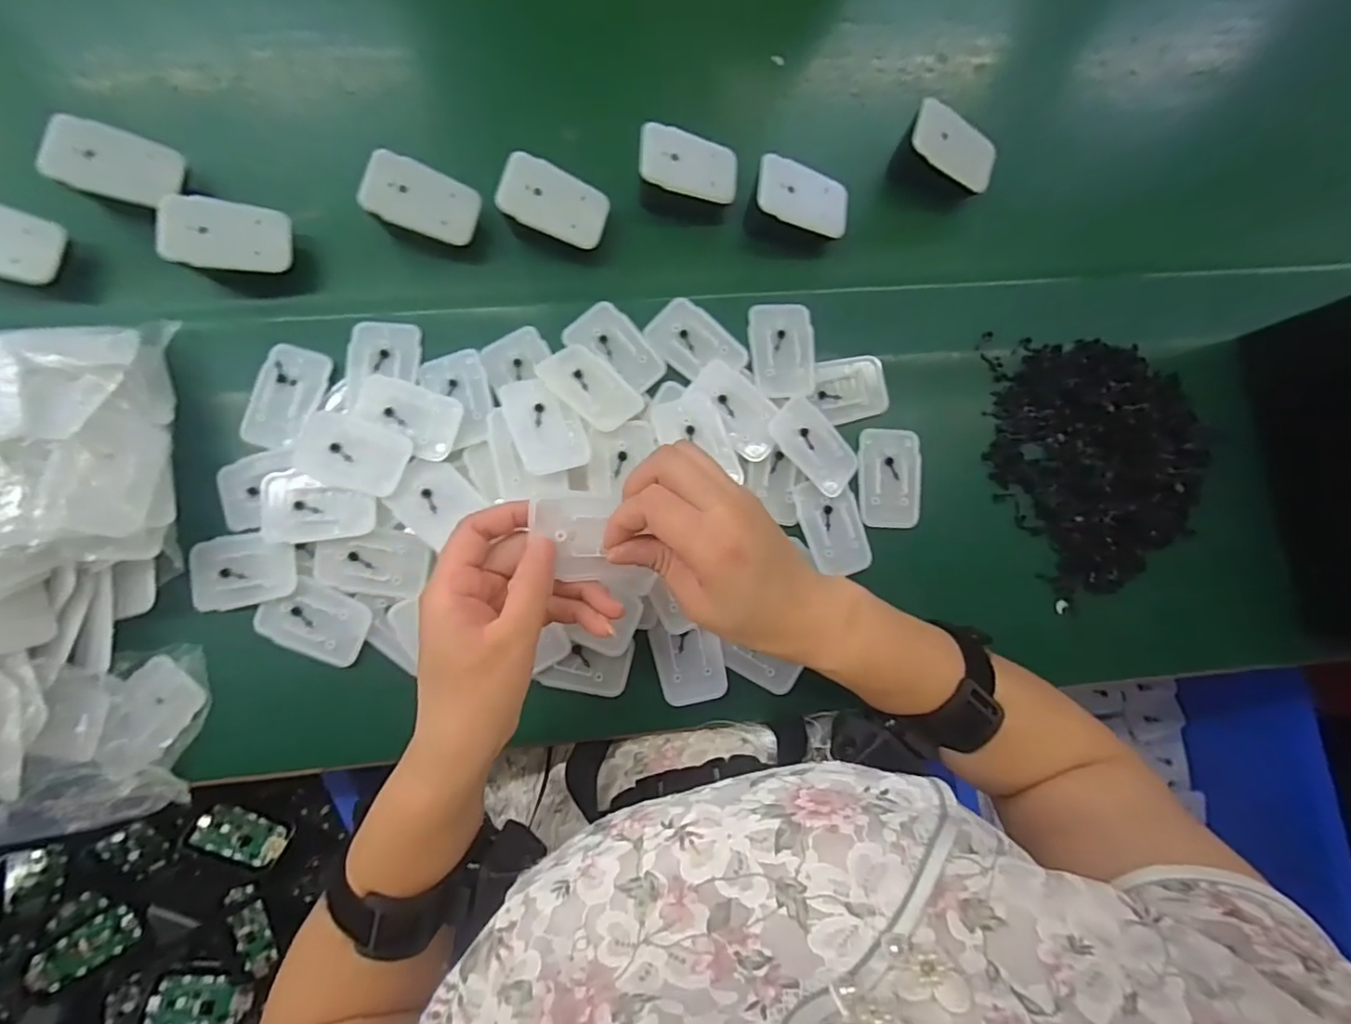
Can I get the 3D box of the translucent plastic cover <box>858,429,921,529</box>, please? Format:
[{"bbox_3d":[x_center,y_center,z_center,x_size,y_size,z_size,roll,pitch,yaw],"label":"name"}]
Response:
[{"bbox_3d":[0.155,-0.025,0.415,0.044,0.012,0.071,2,83,-4],"label":"translucent plastic cover"}]

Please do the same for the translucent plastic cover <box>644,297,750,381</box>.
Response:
[{"bbox_3d":[0.014,-0.118,0.407,0.068,0.011,0.044,42,82,2],"label":"translucent plastic cover"}]

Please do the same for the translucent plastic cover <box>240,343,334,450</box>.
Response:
[{"bbox_3d":[-0.261,-0.077,0.384,0.043,0.014,0.069,17,82,-2],"label":"translucent plastic cover"}]

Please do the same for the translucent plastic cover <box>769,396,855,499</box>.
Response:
[{"bbox_3d":[0.099,-0.046,0.400,0.040,0.009,0.069,-42,87,-8],"label":"translucent plastic cover"}]

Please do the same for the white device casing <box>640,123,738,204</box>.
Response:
[{"bbox_3d":[0.010,-0.242,0.401,0.071,0.005,0.044,1,86,-20],"label":"white device casing"}]

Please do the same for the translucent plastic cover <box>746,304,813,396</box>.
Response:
[{"bbox_3d":[0.077,-0.116,0.411,0.046,0.012,0.069,1,83,-4],"label":"translucent plastic cover"}]

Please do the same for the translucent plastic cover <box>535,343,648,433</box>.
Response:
[{"bbox_3d":[-0.057,-0.083,0.378,0.070,0.006,0.043,40,63,11],"label":"translucent plastic cover"}]

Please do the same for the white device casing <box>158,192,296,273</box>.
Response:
[{"bbox_3d":[-0.292,-0.180,0.373,0.070,0.007,0.046,-3,86,-27],"label":"white device casing"}]

